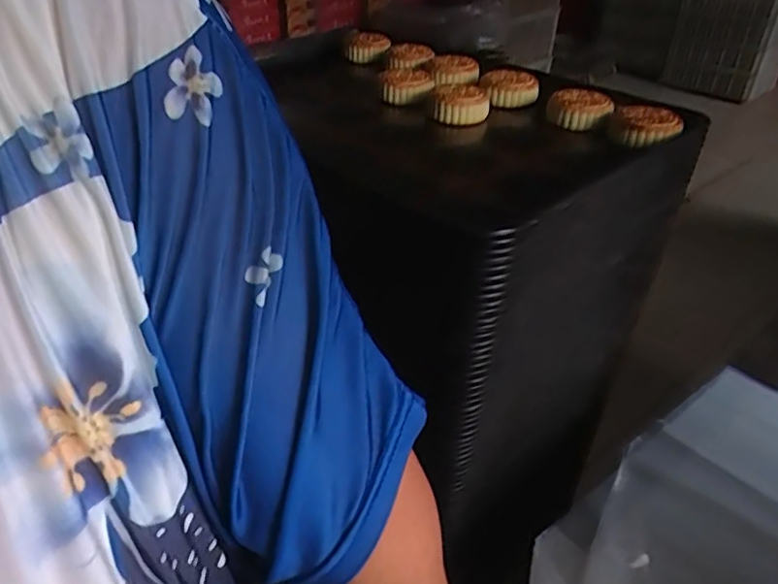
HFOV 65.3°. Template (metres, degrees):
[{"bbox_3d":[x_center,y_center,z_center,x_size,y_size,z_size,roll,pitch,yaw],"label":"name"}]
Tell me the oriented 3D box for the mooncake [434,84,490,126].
[{"bbox_3d":[0.090,-0.232,0.757,0.067,0.032,0.077,3,35,3],"label":"mooncake"}]

